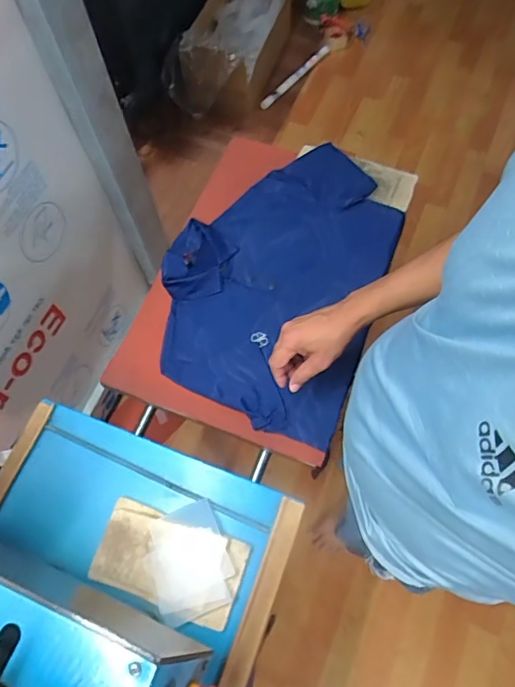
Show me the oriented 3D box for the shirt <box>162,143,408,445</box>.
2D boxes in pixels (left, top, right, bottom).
[{"bbox_3d":[0.036,-0.127,0.893,0.362,0.049,0.526,19,69,11],"label":"shirt"}]

